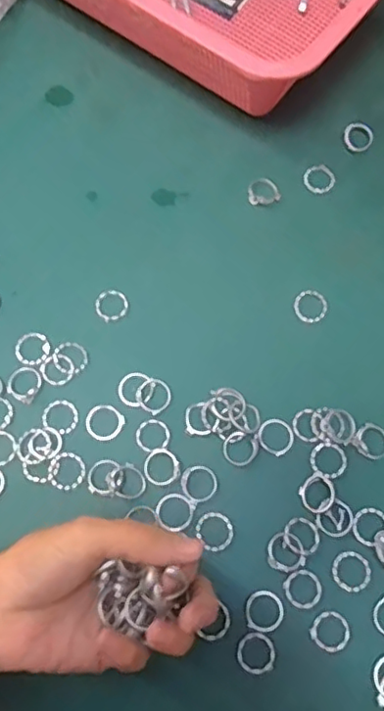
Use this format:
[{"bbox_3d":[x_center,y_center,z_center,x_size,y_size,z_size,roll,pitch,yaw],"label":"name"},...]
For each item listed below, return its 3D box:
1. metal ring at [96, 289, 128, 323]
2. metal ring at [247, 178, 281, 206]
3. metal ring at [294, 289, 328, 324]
[{"bbox_3d":[-0.054,-0.034,0.400,0.022,0.004,0.022,0,72,-1],"label":"metal ring"},{"bbox_3d":[0.052,-0.118,0.431,0.024,0.004,0.020,-1,72,-1],"label":"metal ring"},{"bbox_3d":[0.080,-0.033,0.402,0.023,0.004,0.024,0,72,-1],"label":"metal ring"}]

